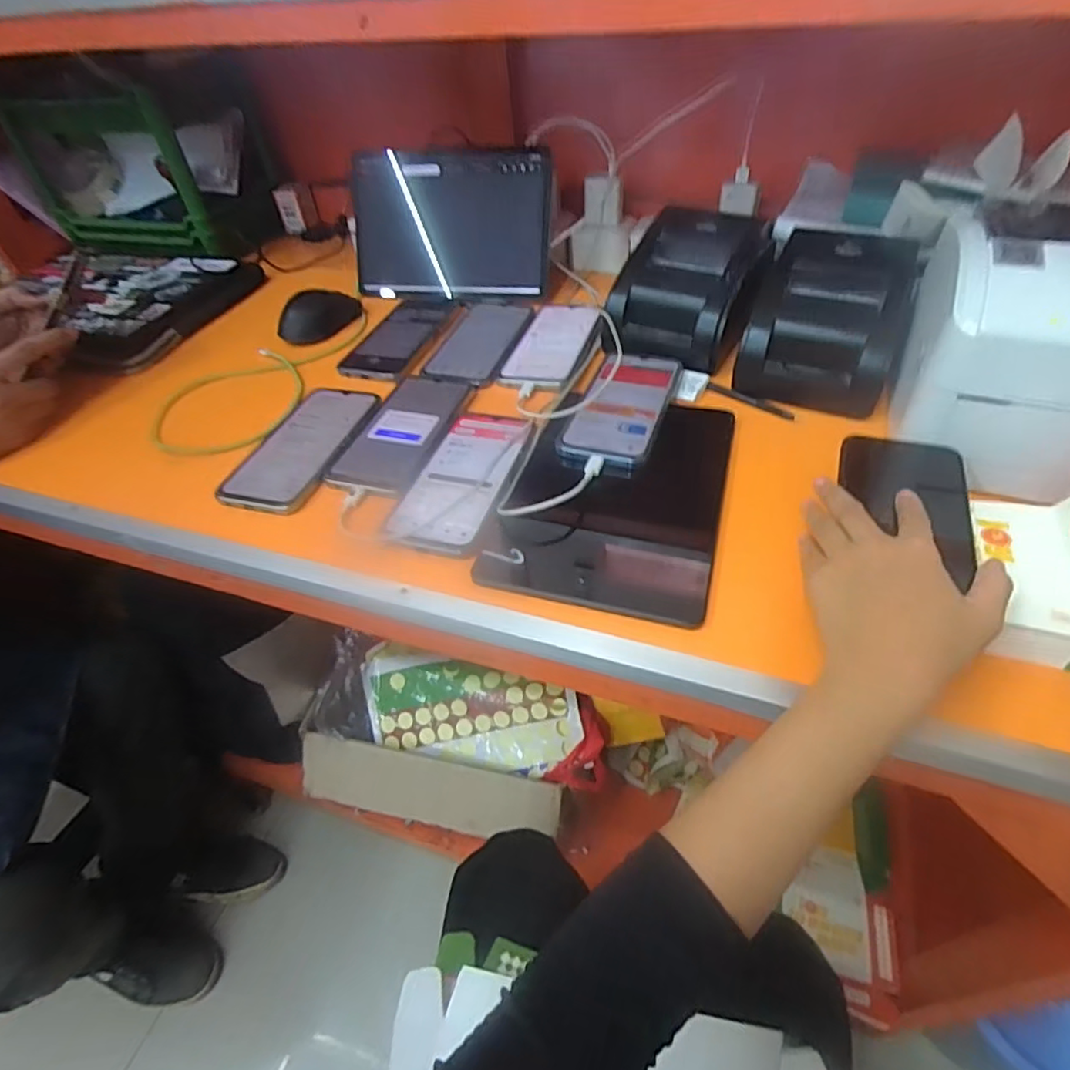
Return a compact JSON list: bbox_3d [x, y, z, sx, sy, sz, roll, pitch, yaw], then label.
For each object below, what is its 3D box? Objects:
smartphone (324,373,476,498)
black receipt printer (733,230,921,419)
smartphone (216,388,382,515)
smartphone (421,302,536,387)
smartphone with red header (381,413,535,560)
[{"bbox_3d":[-0.125,-0.100,0.559,0.085,0.011,0.169,12,49,14],"label":"smartphone"},{"bbox_3d":[0.274,-0.202,0.552,0.130,0.090,0.154,20,51,21],"label":"black receipt printer"},{"bbox_3d":[-0.214,-0.086,0.550,0.087,0.011,0.170,8,48,11],"label":"smartphone"},{"bbox_3d":[-0.061,-0.219,0.666,0.085,0.006,0.170,9,48,12],"label":"smartphone"},{"bbox_3d":[-0.059,-0.051,0.504,0.082,0.005,0.169,9,48,12],"label":"smartphone with red header"}]

